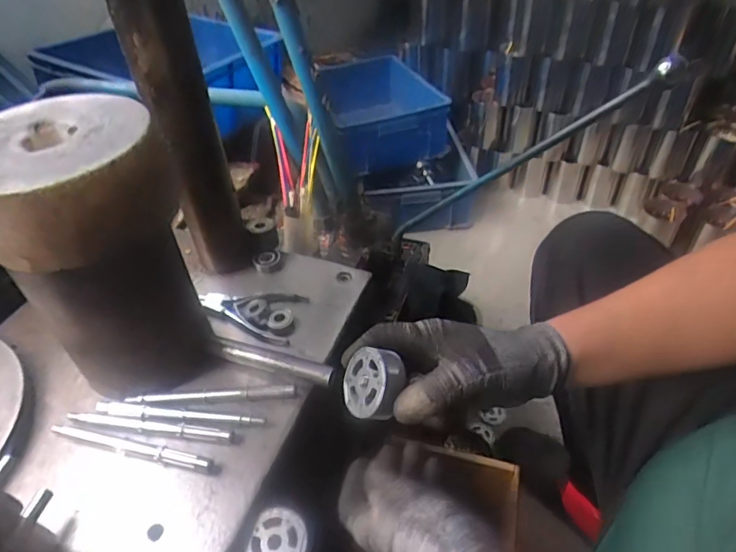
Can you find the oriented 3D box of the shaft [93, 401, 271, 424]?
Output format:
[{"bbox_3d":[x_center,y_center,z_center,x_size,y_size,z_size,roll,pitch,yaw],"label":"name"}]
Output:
[{"bbox_3d":[-0.177,0.129,0.484,0.160,0.009,0.012,2,44,6],"label":"shaft"}]

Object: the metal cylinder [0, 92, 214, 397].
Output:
[{"bbox_3d":[-0.228,-0.009,0.460,0.124,0.251,0.129,-2,43,2],"label":"metal cylinder"}]

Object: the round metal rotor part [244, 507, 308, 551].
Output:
[{"bbox_3d":[-0.074,0.218,0.421,0.045,0.006,0.051,13,46,17],"label":"round metal rotor part"}]

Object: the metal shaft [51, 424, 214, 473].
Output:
[{"bbox_3d":[-0.217,0.155,0.470,0.161,0.009,0.013,9,45,14],"label":"metal shaft"}]

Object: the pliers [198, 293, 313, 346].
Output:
[{"bbox_3d":[-0.135,0.037,0.581,0.119,0.015,0.071,9,45,14],"label":"pliers"}]

